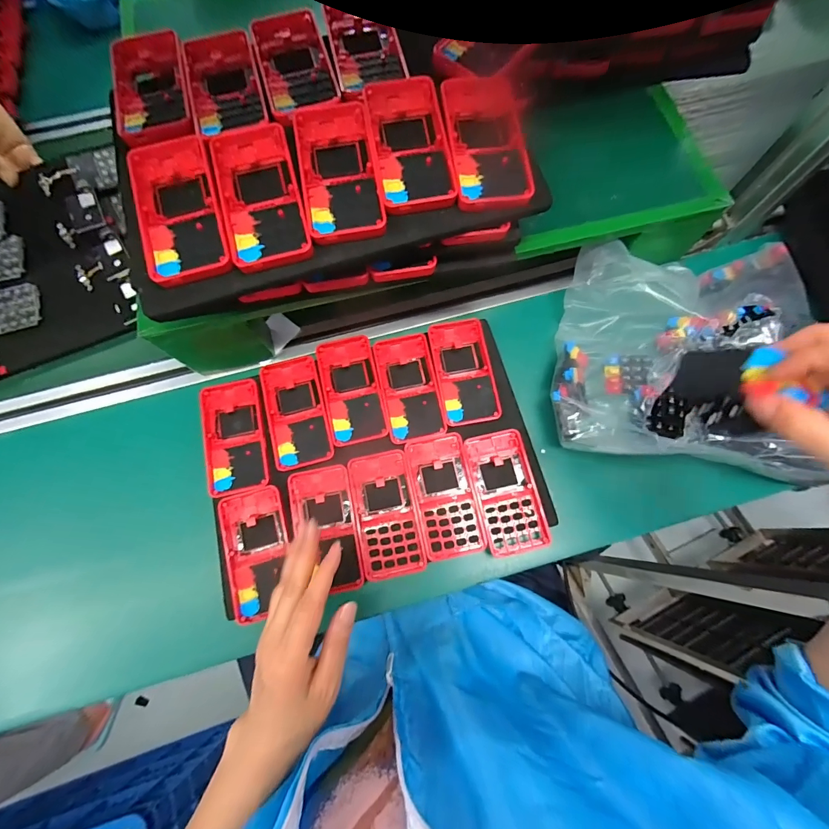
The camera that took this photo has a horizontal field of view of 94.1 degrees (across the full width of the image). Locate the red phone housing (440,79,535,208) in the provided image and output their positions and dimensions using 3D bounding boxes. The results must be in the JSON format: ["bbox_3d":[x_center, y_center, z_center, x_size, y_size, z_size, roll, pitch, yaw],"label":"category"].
[{"bbox_3d":[0.061,-0.236,0.330,0.066,0.013,0.134,-5,75,-6],"label":"red phone housing"}]

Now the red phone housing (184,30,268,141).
[{"bbox_3d":[-0.170,-0.297,0.346,0.059,0.012,0.117,-15,74,-5],"label":"red phone housing"}]

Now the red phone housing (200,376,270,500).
[{"bbox_3d":[-0.193,0.022,0.416,0.062,0.012,0.123,-11,73,-4],"label":"red phone housing"}]

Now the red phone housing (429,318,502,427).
[{"bbox_3d":[0.055,-0.050,0.433,0.060,0.009,0.124,-8,73,-3],"label":"red phone housing"}]

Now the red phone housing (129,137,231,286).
[{"bbox_3d":[-0.189,-0.168,0.308,0.061,0.013,0.130,-16,74,-5],"label":"red phone housing"}]

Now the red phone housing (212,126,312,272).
[{"bbox_3d":[-0.127,-0.183,0.315,0.063,0.014,0.138,-14,74,-5],"label":"red phone housing"}]

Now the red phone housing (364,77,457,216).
[{"bbox_3d":[-0.003,-0.228,0.324,0.060,0.017,0.126,-10,73,-3],"label":"red phone housing"}]

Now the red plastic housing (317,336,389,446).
[{"bbox_3d":[-0.069,-0.030,0.427,0.059,0.011,0.120,-13,74,-4],"label":"red plastic housing"}]

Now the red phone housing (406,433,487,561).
[{"bbox_3d":[0.032,0.083,0.398,0.062,0.016,0.120,-11,73,-4],"label":"red phone housing"}]

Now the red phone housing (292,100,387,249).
[{"bbox_3d":[-0.063,-0.205,0.322,0.061,0.016,0.133,-10,73,-4],"label":"red phone housing"}]

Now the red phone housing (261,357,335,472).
[{"bbox_3d":[-0.129,-0.005,0.420,0.062,0.007,0.125,-14,74,-5],"label":"red phone housing"}]

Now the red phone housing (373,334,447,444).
[{"bbox_3d":[-0.006,-0.032,0.429,0.061,0.008,0.122,-10,73,-4],"label":"red phone housing"}]

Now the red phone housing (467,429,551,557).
[{"bbox_3d":[0.095,0.078,0.398,0.062,0.010,0.123,-11,73,-4],"label":"red phone housing"}]

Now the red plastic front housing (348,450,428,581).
[{"bbox_3d":[-0.029,0.100,0.395,0.061,0.013,0.121,-11,73,-4],"label":"red plastic front housing"}]

